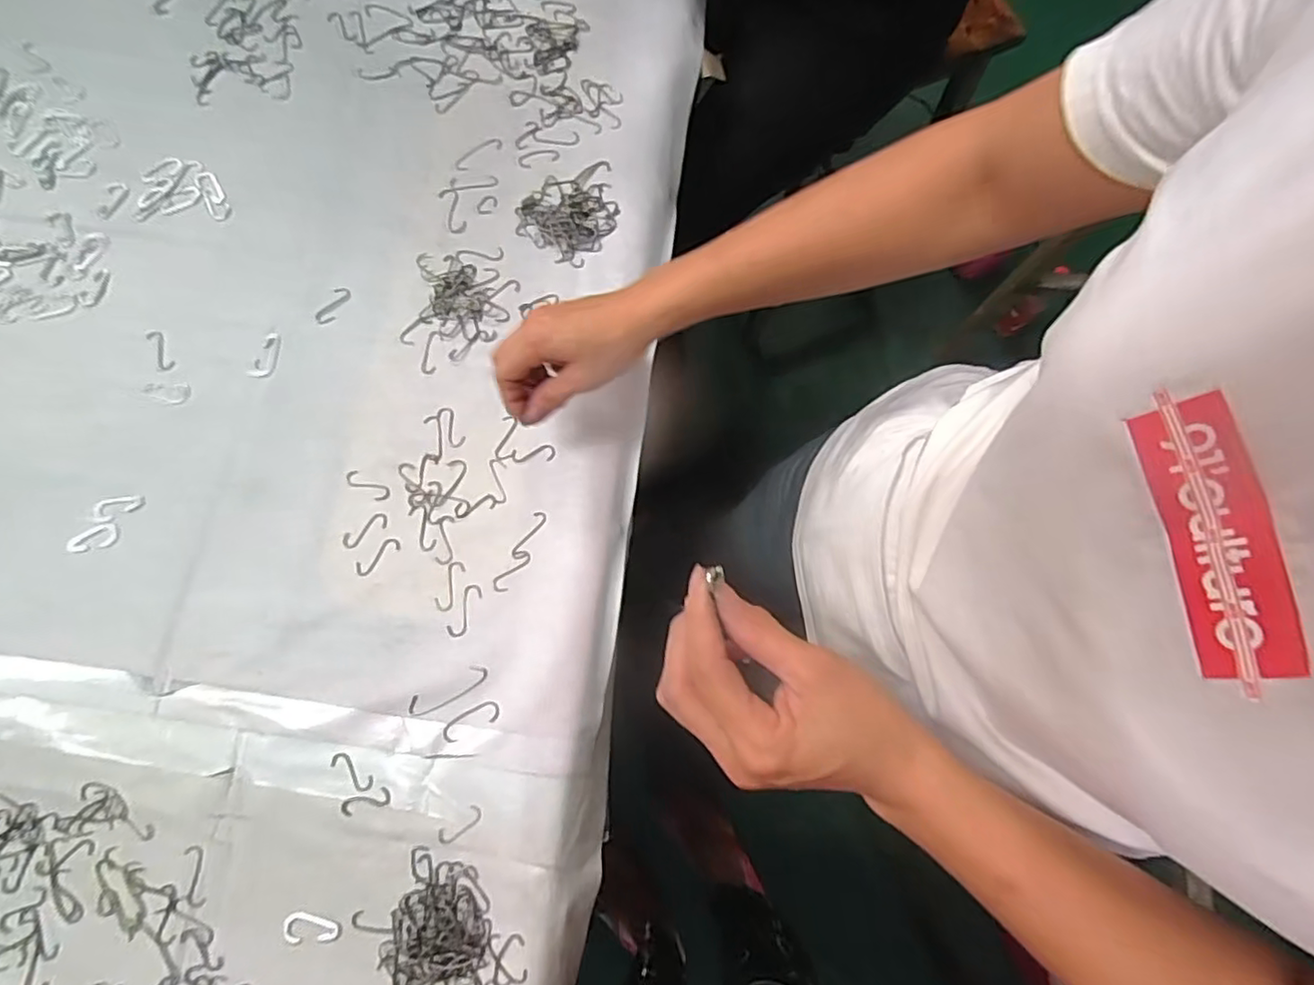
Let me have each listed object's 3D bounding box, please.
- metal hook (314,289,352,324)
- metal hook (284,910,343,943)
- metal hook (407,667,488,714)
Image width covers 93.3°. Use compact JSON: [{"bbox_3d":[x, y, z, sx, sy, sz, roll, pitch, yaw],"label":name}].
[{"bbox_3d":[-0.277,-0.160,0.529,0.017,0.004,0.038,31,79,7],"label":"metal hook"},{"bbox_3d":[-0.236,0.297,0.424,0.038,0.004,0.017,-1,77,0],"label":"metal hook"},{"bbox_3d":[-0.155,0.146,0.457,0.063,0.004,0.015,-26,78,-6],"label":"metal hook"}]

